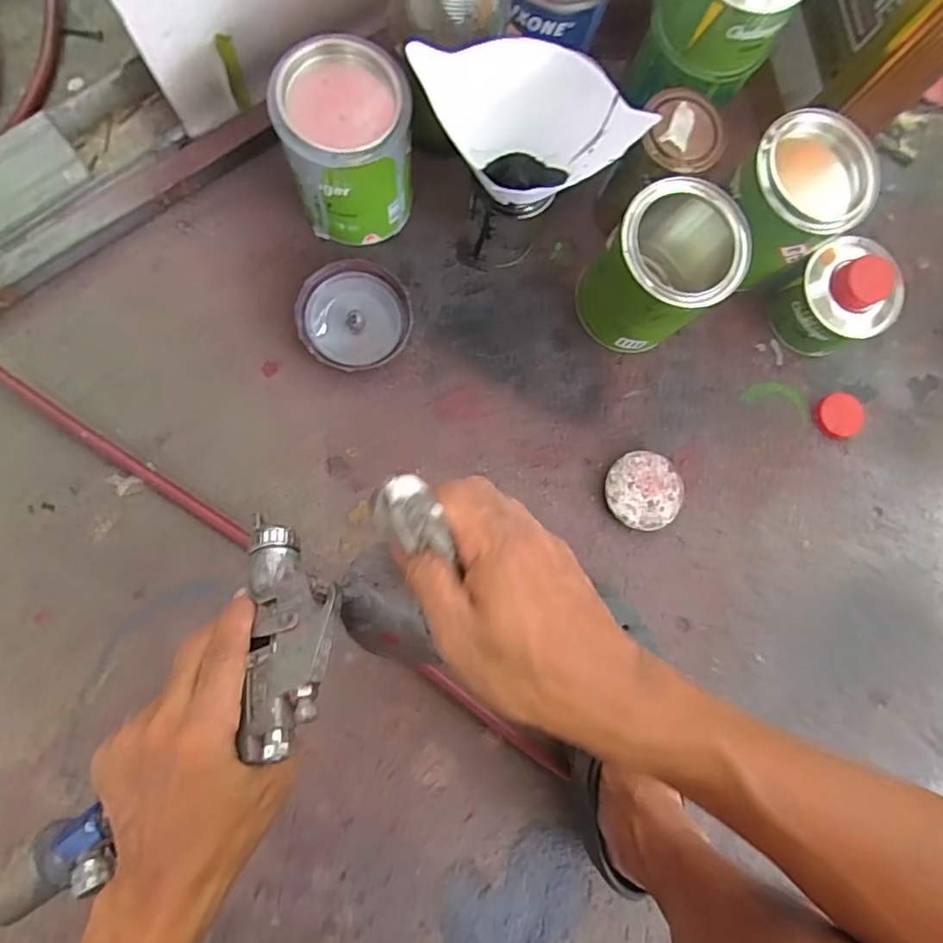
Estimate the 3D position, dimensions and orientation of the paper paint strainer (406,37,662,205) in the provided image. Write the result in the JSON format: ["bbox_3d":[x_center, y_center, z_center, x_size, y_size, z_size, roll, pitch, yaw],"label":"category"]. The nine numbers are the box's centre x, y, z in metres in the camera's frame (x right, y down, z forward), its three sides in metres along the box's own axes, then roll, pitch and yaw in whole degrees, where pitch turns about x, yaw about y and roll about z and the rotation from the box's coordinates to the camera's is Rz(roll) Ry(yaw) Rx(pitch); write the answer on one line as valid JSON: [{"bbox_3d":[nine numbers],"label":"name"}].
[{"bbox_3d":[0.043,-0.284,0.471,0.180,0.093,0.093,14,84,-4],"label":"paper paint strainer"}]

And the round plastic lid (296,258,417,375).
[{"bbox_3d":[-0.112,-0.146,0.554,0.103,0.034,0.102,4,84,-5],"label":"round plastic lid"}]

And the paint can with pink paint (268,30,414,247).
[{"bbox_3d":[-0.107,-0.282,0.507,0.106,0.149,0.098,-15,86,-7],"label":"paint can with pink paint"}]

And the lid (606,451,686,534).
[{"bbox_3d":[0.170,0.020,0.569,0.073,0.017,0.076,1,84,-6],"label":"lid"}]

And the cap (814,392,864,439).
[{"bbox_3d":[0.387,-0.058,0.603,0.053,0.008,0.047,-13,85,-7],"label":"cap"}]

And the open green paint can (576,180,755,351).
[{"bbox_3d":[0.169,-0.180,0.531,0.102,0.132,0.105,1,84,-6],"label":"open green paint can"}]

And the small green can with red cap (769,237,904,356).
[{"bbox_3d":[0.365,-0.175,0.579,0.093,0.080,0.098,1,84,-6],"label":"small green can with red cap"}]

